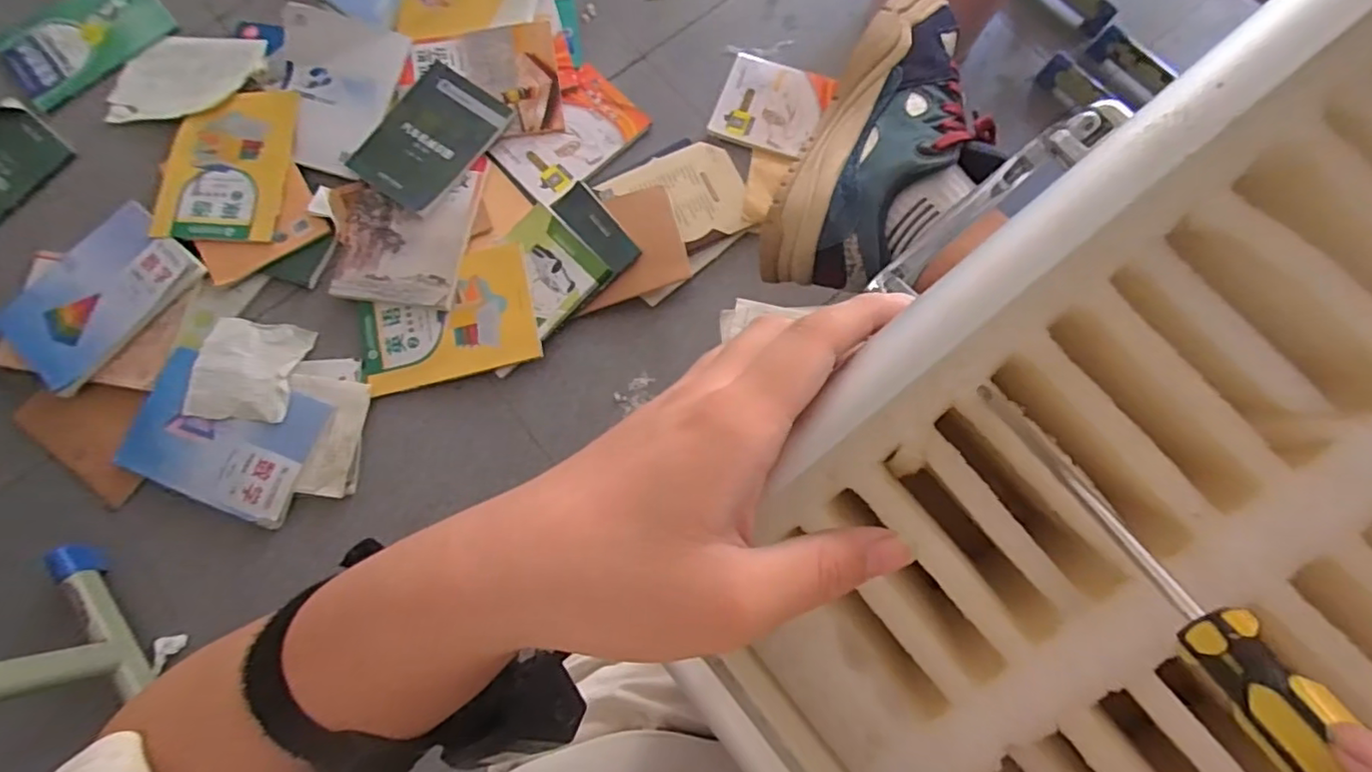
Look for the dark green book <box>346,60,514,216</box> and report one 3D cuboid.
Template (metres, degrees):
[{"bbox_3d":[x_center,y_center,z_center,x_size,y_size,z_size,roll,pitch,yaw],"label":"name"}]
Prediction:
[{"bbox_3d":[-0.445,-0.436,1.064,0.183,0.016,0.250,32,79,7],"label":"dark green book"}]

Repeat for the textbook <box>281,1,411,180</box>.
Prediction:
[{"bbox_3d":[-0.621,-0.515,1.070,0.201,0.022,0.275,15,87,-4],"label":"textbook"}]

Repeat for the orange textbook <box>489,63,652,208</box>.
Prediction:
[{"bbox_3d":[-0.200,-0.439,1.073,0.174,0.020,0.260,40,76,10],"label":"orange textbook"}]

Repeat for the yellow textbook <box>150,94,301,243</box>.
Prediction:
[{"bbox_3d":[-0.805,-0.383,1.061,0.216,0.022,0.278,4,77,1],"label":"yellow textbook"}]

